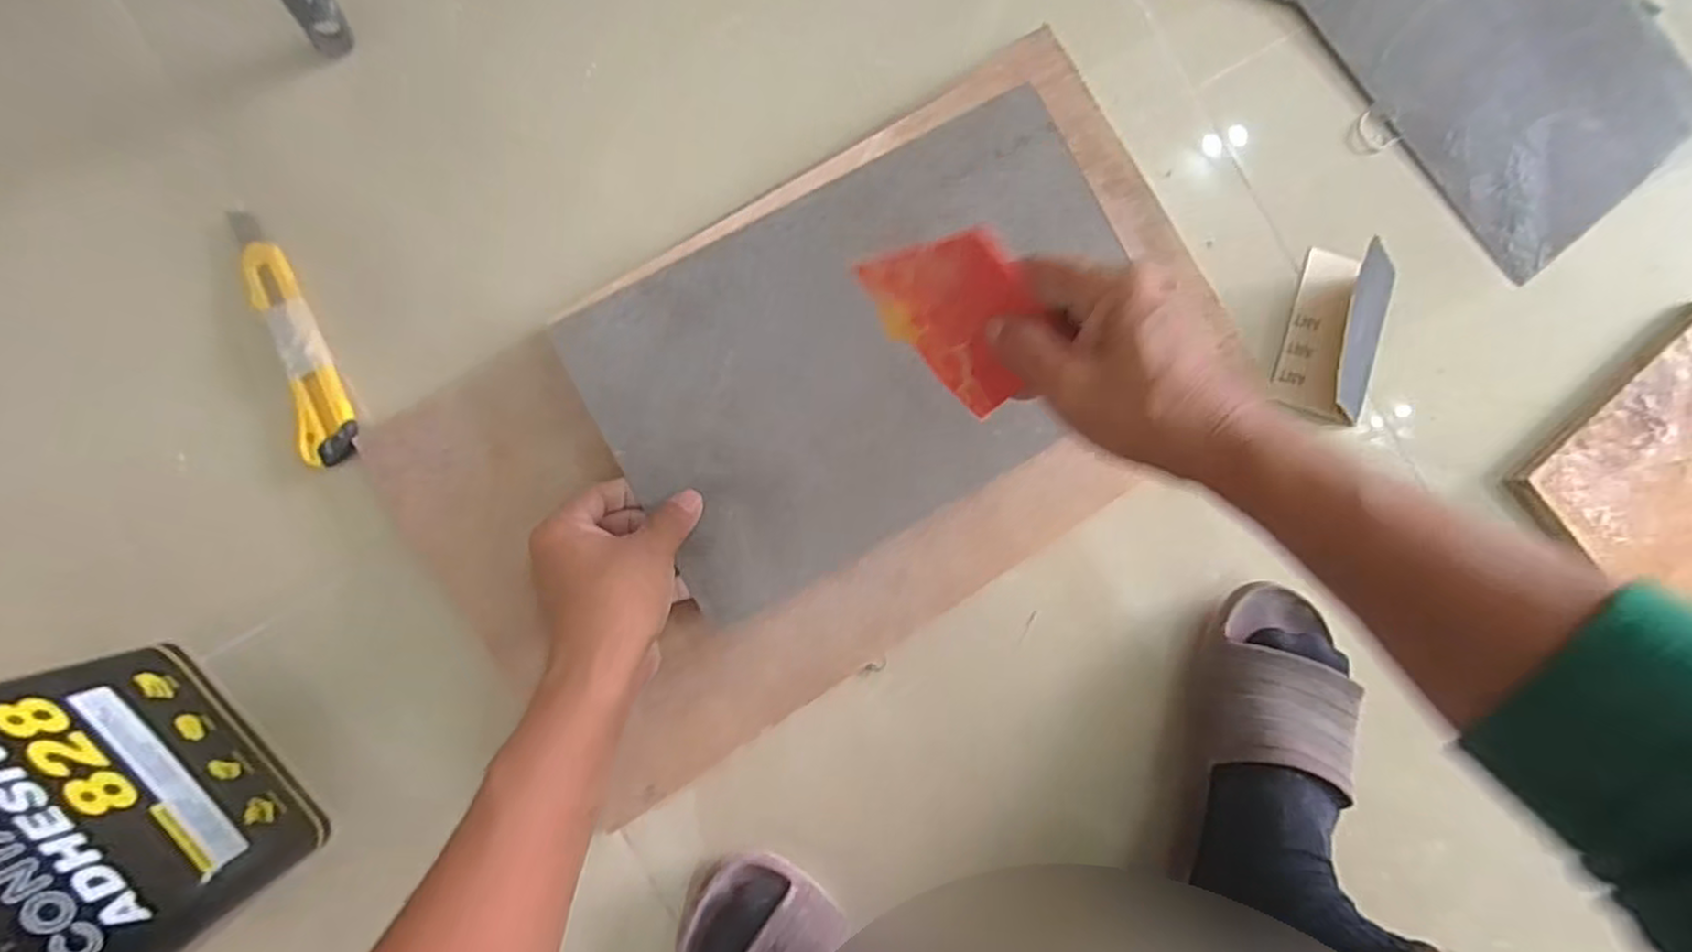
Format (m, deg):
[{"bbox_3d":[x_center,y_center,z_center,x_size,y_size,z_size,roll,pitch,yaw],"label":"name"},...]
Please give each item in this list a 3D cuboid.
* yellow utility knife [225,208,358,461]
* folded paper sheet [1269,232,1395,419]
[{"bbox_3d":[-0.354,-0.091,0.464,0.036,0.024,0.171,-19,91,-3],"label":"yellow utility knife"},{"bbox_3d":[0.350,-0.096,0.502,0.070,0.044,0.113,18,90,-3],"label":"folded paper sheet"}]

